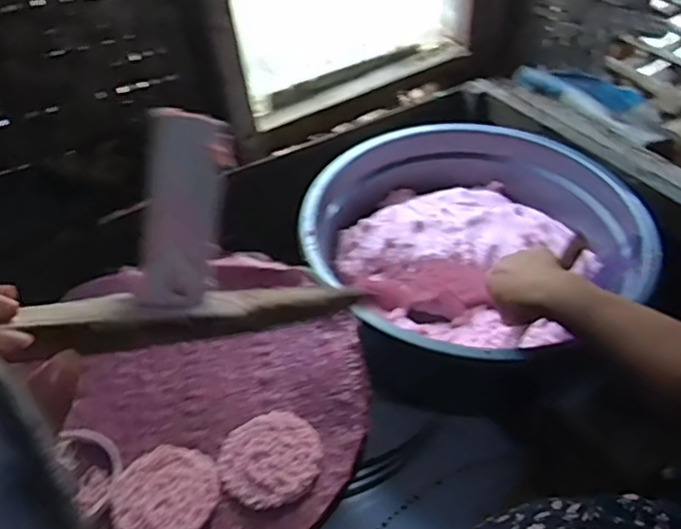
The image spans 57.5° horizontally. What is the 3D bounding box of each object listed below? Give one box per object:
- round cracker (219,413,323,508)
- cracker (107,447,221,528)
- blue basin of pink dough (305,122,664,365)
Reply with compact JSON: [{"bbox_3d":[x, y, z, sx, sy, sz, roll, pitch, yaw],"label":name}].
[{"bbox_3d":[-0.057,0.155,0.500,0.078,0.005,0.077,-1,46,1],"label":"round cracker"},{"bbox_3d":[-0.137,0.179,0.484,0.081,0.004,0.076,-1,46,1],"label":"cracker"},{"bbox_3d":[0.157,-0.012,0.819,0.391,0.164,0.390,-1,46,1],"label":"blue basin of pink dough"}]

